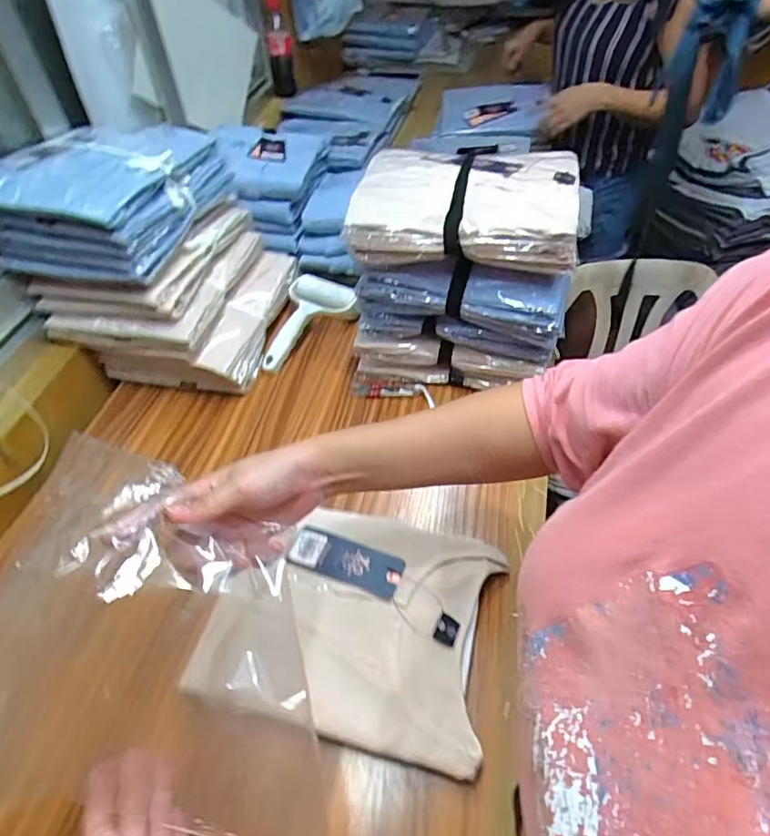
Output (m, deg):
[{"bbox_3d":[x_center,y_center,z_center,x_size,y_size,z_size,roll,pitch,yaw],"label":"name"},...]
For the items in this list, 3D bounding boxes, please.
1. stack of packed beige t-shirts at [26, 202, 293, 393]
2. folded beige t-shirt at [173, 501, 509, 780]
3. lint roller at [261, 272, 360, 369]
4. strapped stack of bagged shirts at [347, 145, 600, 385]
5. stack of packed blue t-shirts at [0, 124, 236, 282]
[{"bbox_3d":[-0.303,-0.195,0.773,0.269,0.146,0.268,7,51,9],"label":"stack of packed beige t-shirts"},{"bbox_3d":[-0.024,0.196,0.520,0.252,0.043,0.215,7,51,10],"label":"folded beige t-shirt"},{"bbox_3d":[-0.105,-0.142,0.802,0.115,0.043,0.183,6,51,9],"label":"lint roller"},{"bbox_3d":[0.097,-0.252,0.641,0.256,0.087,0.185,7,51,9],"label":"strapped stack of bagged shirts"},{"bbox_3d":[-0.360,-0.297,0.690,0.213,0.095,0.248,11,51,12],"label":"stack of packed blue t-shirts"}]

